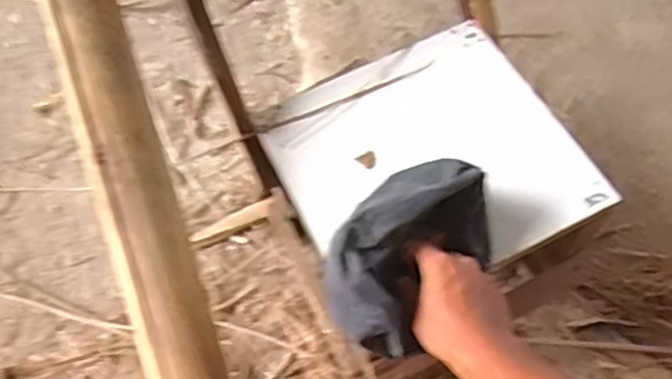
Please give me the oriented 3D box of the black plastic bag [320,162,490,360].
[{"bbox_3d":[0.065,0.052,0.585,0.104,0.081,0.170,37,66,17],"label":"black plastic bag"}]

